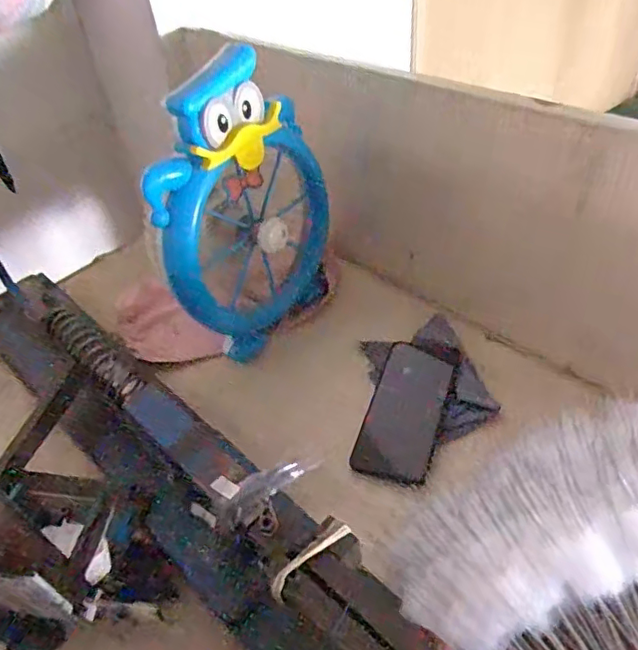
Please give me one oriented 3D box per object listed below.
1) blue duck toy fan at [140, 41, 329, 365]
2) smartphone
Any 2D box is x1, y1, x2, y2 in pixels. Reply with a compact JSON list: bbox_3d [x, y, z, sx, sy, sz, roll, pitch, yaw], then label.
[{"bbox_3d":[-0.069,-0.114,0.610,0.073,0.297,0.208,18,49,24],"label":"blue duck toy fan"},{"bbox_3d":[0.089,0.081,0.572,0.076,0.014,0.158,12,47,19],"label":"smartphone"}]

